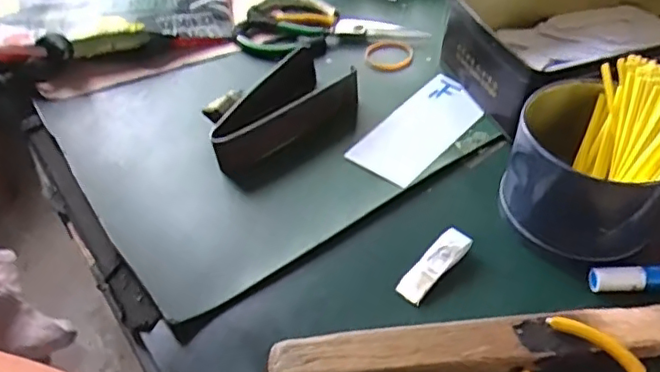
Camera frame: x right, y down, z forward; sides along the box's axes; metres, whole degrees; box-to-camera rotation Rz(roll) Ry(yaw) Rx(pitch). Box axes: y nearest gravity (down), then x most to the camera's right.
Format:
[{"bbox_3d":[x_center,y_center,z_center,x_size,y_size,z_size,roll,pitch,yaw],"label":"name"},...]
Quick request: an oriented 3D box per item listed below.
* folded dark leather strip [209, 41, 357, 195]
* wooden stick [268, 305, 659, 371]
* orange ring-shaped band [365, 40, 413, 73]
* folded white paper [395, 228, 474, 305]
[{"bbox_3d":[-0.031,-0.060,0.490,0.077,0.027,0.148,26,54,27],"label":"folded dark leather strip"},{"bbox_3d":[0.106,0.090,0.340,0.273,0.023,0.037,-6,46,0],"label":"wooden stick"},{"bbox_3d":[0.056,-0.119,0.558,0.044,0.005,0.040,-1,56,2],"label":"orange ring-shaped band"},{"bbox_3d":[0.068,0.051,0.390,0.058,0.012,0.019,-37,54,-27],"label":"folded white paper"}]

